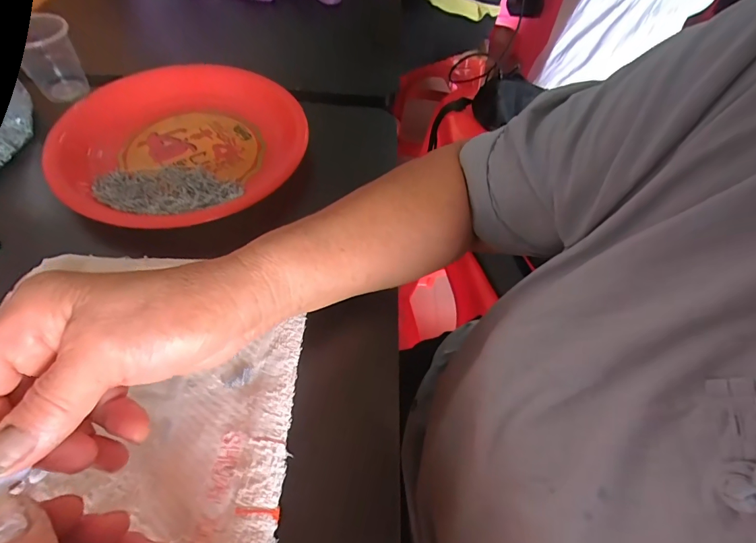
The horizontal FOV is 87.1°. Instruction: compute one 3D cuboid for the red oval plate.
[{"bbox_3d":[-0.201,-0.139,0.396,0.222,0.030,0.248,-38,66,-26],"label":"red oval plate"}]

